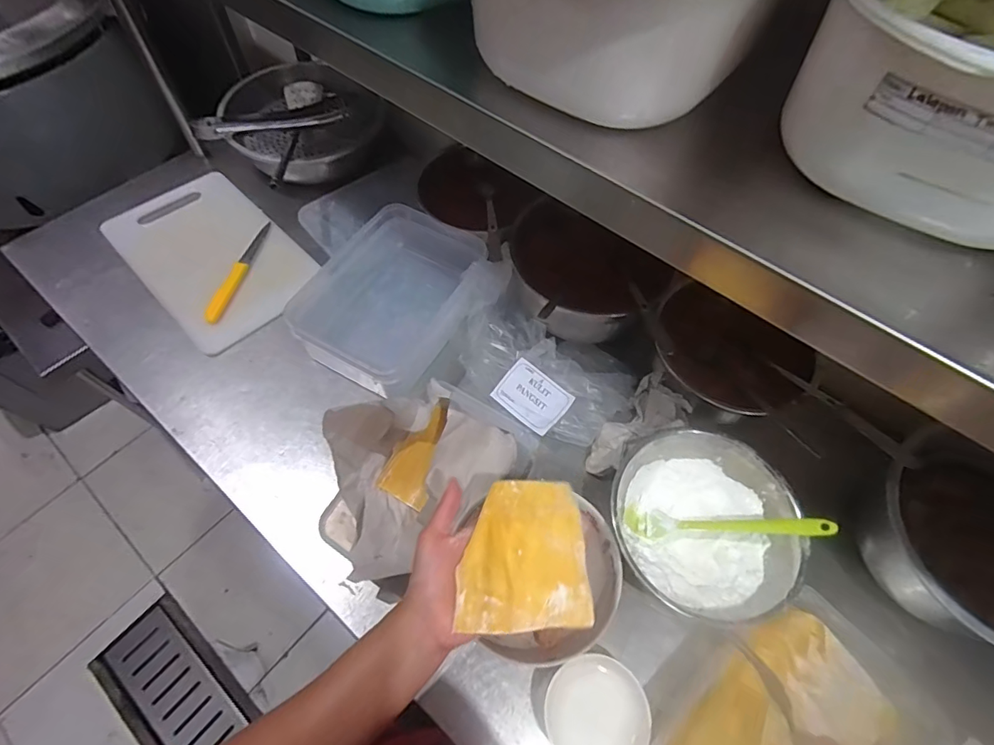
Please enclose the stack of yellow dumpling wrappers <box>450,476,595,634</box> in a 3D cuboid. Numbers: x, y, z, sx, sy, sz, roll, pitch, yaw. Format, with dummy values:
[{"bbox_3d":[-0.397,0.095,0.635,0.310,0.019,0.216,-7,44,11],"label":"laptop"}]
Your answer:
[{"bbox_3d":[0.022,0.148,0.404,0.105,0.012,0.117,6,57,-13],"label":"stack of yellow dumpling wrappers"}]

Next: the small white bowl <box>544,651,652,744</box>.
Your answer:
[{"bbox_3d":[0.089,0.308,0.441,0.088,0.039,0.088,1,60,-2],"label":"small white bowl"}]

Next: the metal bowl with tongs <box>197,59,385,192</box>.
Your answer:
[{"bbox_3d":[-0.326,-0.390,0.783,0.203,0.098,0.220,36,65,17],"label":"metal bowl with tongs"}]

